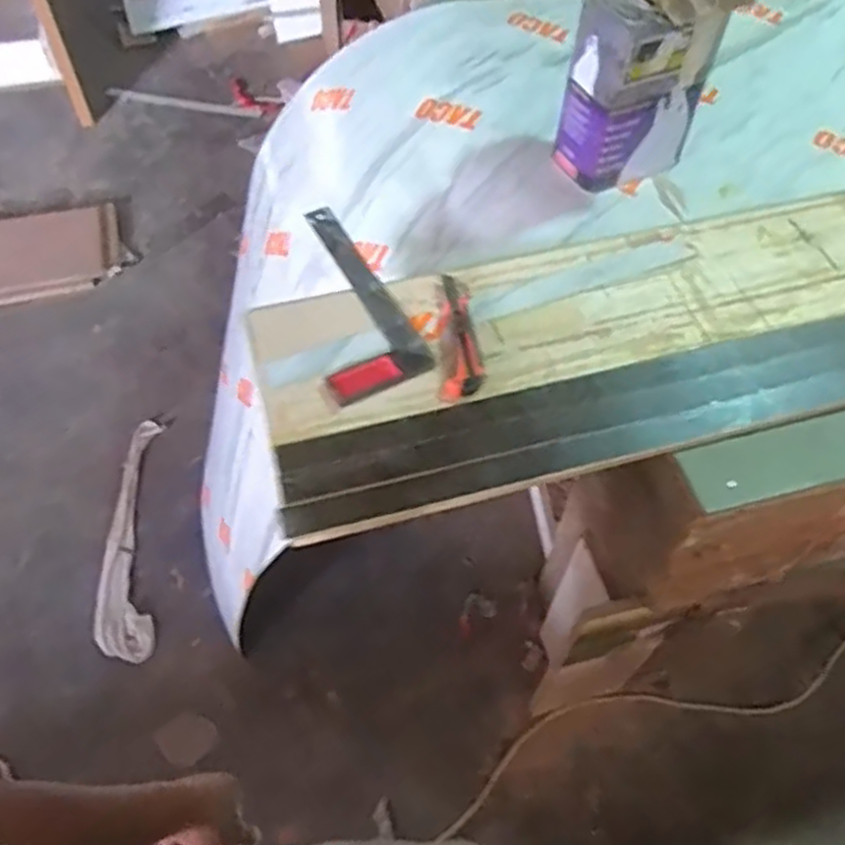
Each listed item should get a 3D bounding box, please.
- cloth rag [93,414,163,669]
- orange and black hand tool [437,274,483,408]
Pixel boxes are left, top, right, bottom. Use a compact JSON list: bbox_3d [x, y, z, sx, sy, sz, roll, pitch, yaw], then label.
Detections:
[{"bbox_3d":[-0.653,0.246,1.689,0.119,0.018,0.567,-9,56,-4],"label":"cloth rag"},{"bbox_3d":[0.042,-0.101,0.876,0.047,0.017,0.179,0,55,-1],"label":"orange and black hand tool"}]

